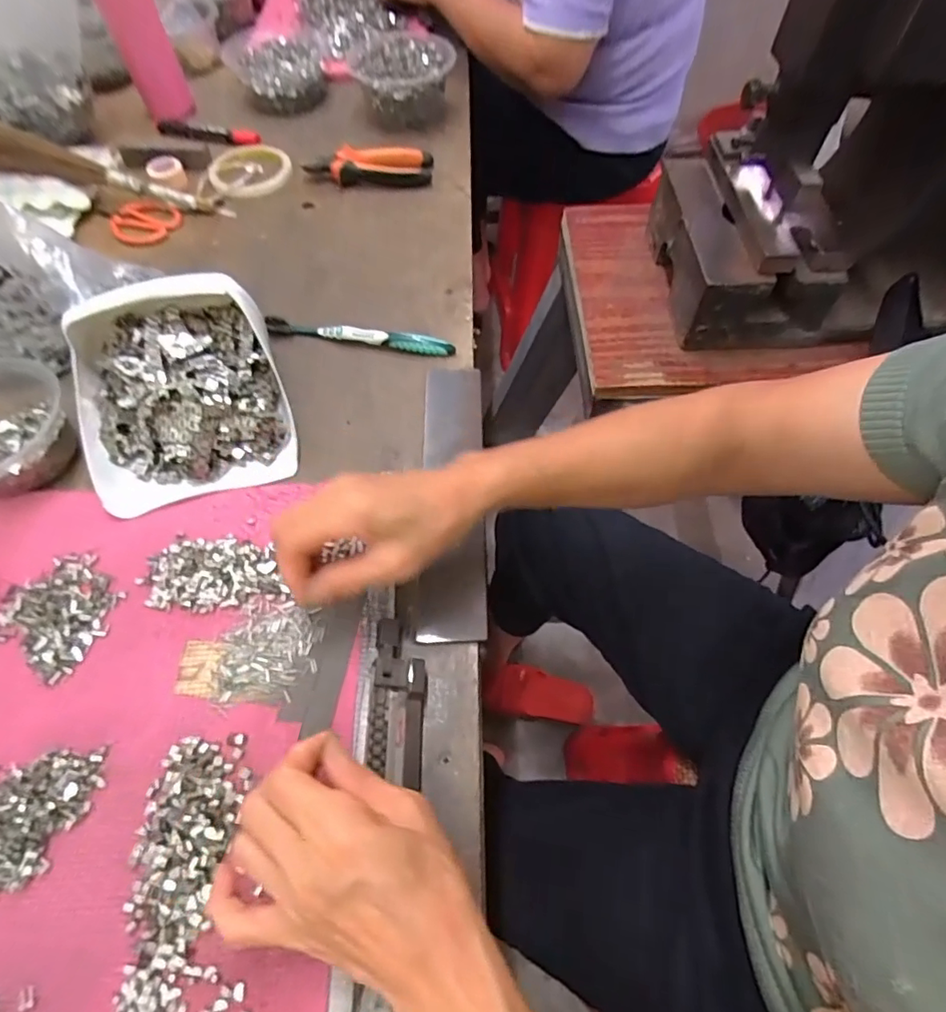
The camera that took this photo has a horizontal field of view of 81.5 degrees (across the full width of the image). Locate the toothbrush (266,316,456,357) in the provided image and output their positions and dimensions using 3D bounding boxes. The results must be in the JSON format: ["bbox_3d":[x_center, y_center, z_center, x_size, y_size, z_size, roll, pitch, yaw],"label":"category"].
[{"bbox_3d":[-0.107,-0.160,0.519,0.178,0.020,0.014,9,60,4],"label":"toothbrush"}]

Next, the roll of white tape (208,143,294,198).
[{"bbox_3d":[-0.268,-0.407,0.667,0.097,0.014,0.107,-26,63,-15],"label":"roll of white tape"}]

